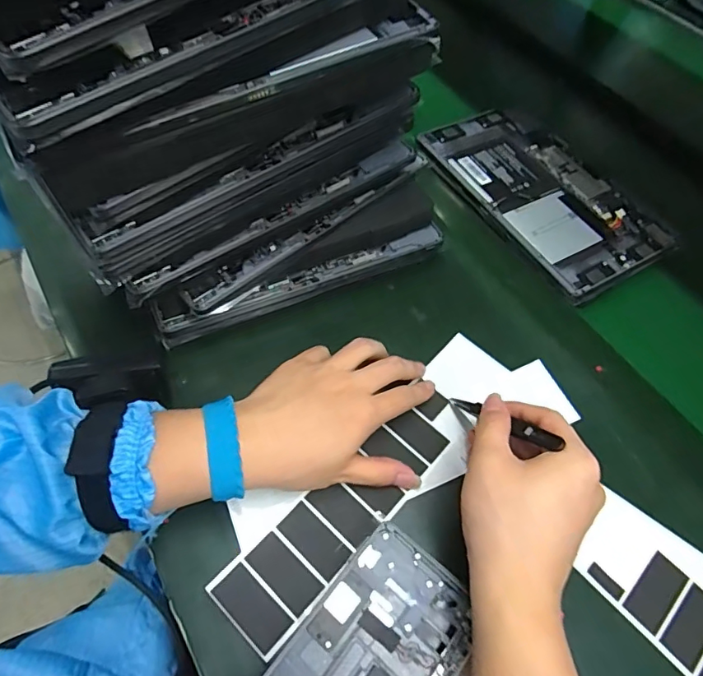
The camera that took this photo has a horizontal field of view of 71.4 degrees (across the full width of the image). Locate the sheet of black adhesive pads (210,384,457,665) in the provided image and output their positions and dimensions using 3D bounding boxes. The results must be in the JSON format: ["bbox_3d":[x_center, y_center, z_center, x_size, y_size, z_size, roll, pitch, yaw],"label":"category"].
[{"bbox_3d":[-0.001,0.113,0.342,0.053,0.008,0.205,39,63,18],"label":"sheet of black adhesive pads"}]

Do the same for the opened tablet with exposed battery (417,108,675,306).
[{"bbox_3d":[0.201,-0.158,0.526,0.151,0.013,0.260,-27,64,-18],"label":"opened tablet with exposed battery"}]

